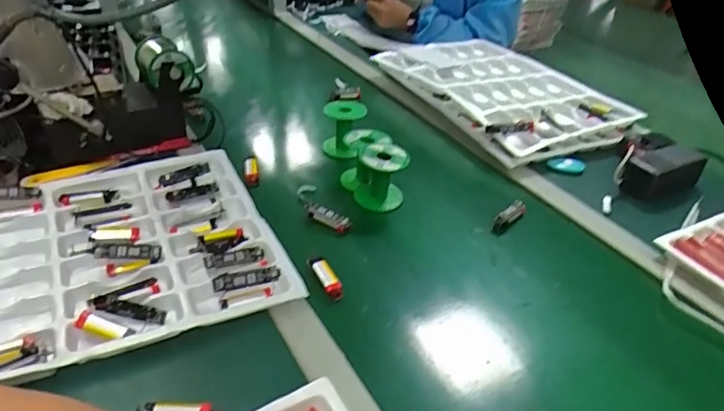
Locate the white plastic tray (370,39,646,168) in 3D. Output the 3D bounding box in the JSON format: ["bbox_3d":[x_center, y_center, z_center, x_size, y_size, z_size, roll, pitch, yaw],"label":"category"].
[{"bbox_3d":[0.281,-0.230,1.073,0.341,0.061,0.483,-12,37,-24],"label":"white plastic tray"}]

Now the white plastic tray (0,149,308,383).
[{"bbox_3d":[-0.331,0.060,0.579,0.454,0.044,0.315,-12,37,-24],"label":"white plastic tray"}]

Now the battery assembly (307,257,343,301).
[{"bbox_3d":[-0.042,0.080,0.602,0.020,0.020,0.057,-16,51,-31],"label":"battery assembly"}]

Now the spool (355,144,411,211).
[{"bbox_3d":[0.026,-0.035,0.746,0.066,0.085,0.055,6,34,3],"label":"spool"}]

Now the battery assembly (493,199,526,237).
[{"bbox_3d":[0.202,0.014,0.735,0.021,0.014,0.088,27,40,30],"label":"battery assembly"}]

